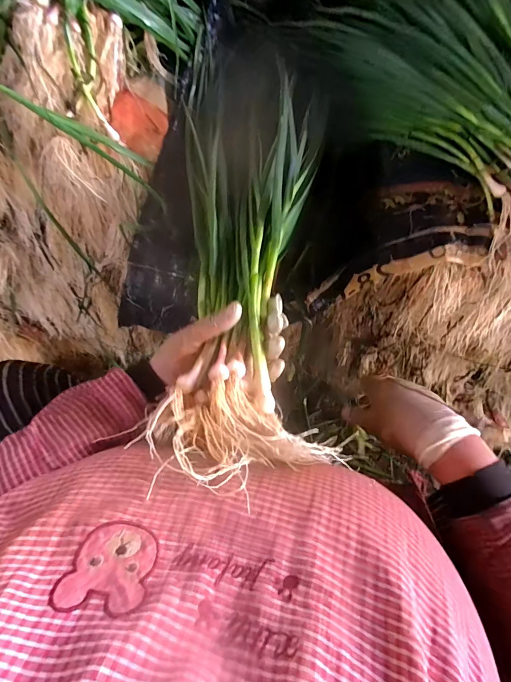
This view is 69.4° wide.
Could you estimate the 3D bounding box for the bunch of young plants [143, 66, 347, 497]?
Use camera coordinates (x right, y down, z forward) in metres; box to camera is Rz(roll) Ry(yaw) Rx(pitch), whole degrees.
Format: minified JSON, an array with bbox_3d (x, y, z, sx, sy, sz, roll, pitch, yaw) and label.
[{"bbox_3d":[-0.009,-0.087,0.384,0.170,0.060,0.449,5,60,2],"label":"bunch of young plants"}]

